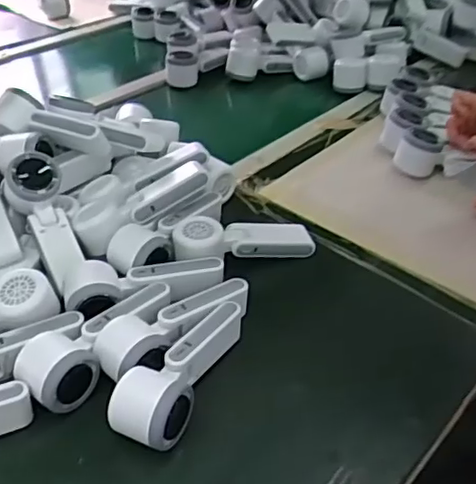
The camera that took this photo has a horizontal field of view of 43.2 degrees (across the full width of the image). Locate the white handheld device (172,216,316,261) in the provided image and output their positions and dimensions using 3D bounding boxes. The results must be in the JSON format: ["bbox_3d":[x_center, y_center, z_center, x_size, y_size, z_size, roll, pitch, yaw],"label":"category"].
[{"bbox_3d":[0.007,-0.005,0.697,0.162,0.047,0.049,-9,39,-12],"label":"white handheld device"}]

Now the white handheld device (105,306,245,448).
[{"bbox_3d":[-0.053,0.111,0.546,0.057,0.054,0.163,16,40,19],"label":"white handheld device"}]

